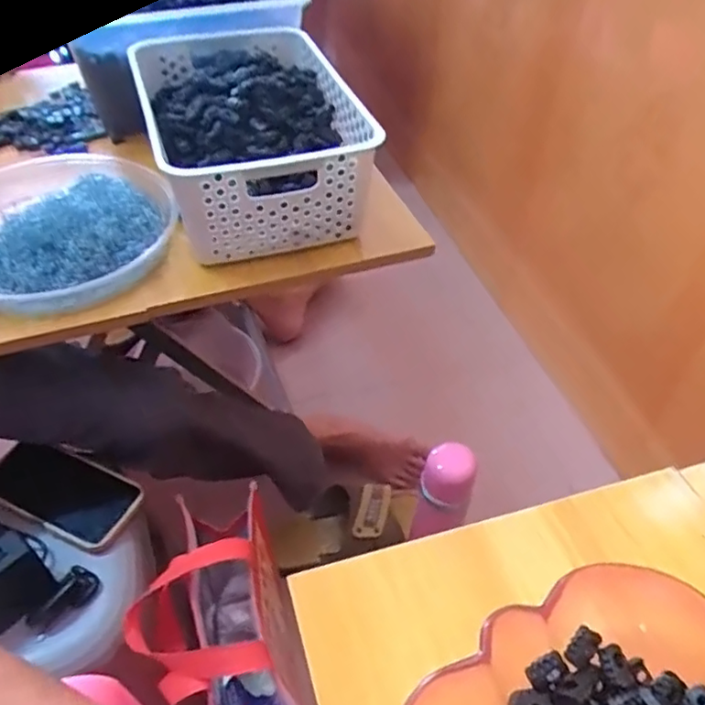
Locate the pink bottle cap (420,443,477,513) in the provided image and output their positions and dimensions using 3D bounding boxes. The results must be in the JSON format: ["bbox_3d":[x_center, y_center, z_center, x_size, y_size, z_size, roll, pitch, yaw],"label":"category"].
[{"bbox_3d":[0.115,0.146,0.738,0.057,0.062,0.055,1,46,-1],"label":"pink bottle cap"}]

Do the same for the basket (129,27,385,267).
[{"bbox_3d":[-0.109,-0.232,0.659,0.196,0.123,0.278,-13,47,-13],"label":"basket"}]

